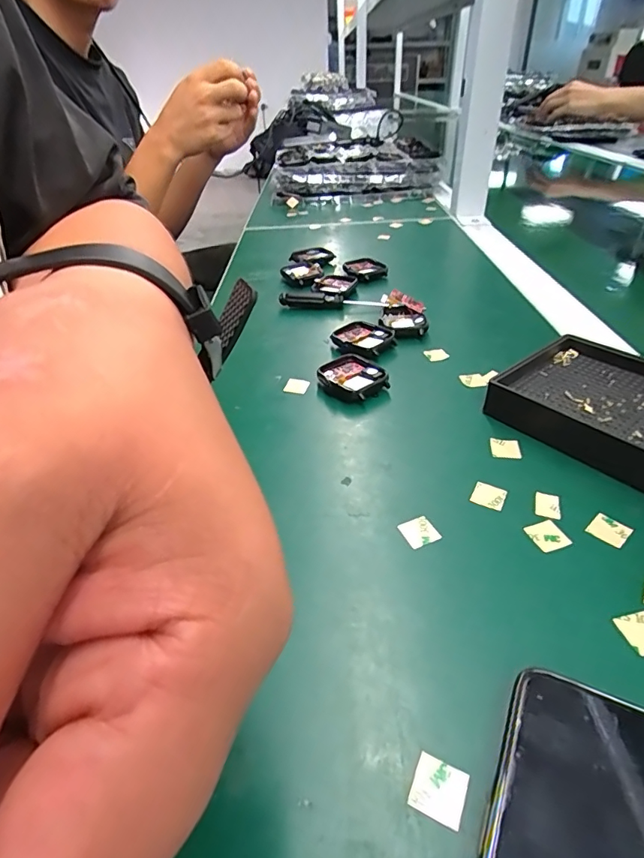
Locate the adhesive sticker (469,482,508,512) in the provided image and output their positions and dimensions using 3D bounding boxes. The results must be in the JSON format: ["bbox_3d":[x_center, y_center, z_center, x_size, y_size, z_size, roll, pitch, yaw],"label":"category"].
[{"bbox_3d":[0.084,0.034,0.238,0.016,0.004,0.013,20,43,27],"label":"adhesive sticker"}]

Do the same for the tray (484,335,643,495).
[{"bbox_3d":[0.176,-0.010,0.265,0.093,0.022,0.135,-29,42,-25],"label":"tray"}]

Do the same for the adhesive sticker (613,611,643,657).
[{"bbox_3d":[0.122,0.078,0.179,0.015,0.004,0.015,-12,38,-2],"label":"adhesive sticker"}]

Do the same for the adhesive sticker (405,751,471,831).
[{"bbox_3d":[0.036,0.109,0.143,0.015,0.004,0.015,15,41,22],"label":"adhesive sticker"}]

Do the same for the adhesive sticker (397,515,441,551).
[{"bbox_3d":[0.046,0.049,0.224,0.015,0.004,0.015,-21,47,-12],"label":"adhesive sticker"}]

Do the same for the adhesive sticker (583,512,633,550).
[{"bbox_3d":[0.132,0.047,0.217,0.015,0.004,0.015,-36,51,-23],"label":"adhesive sticker"}]

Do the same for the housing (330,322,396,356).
[{"bbox_3d":[0.033,-0.072,0.368,0.042,0.007,0.038,22,44,28],"label":"housing"}]

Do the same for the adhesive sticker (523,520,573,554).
[{"bbox_3d":[0.104,0.049,0.217,0.015,0.004,0.015,-20,48,-8],"label":"adhesive sticker"}]

